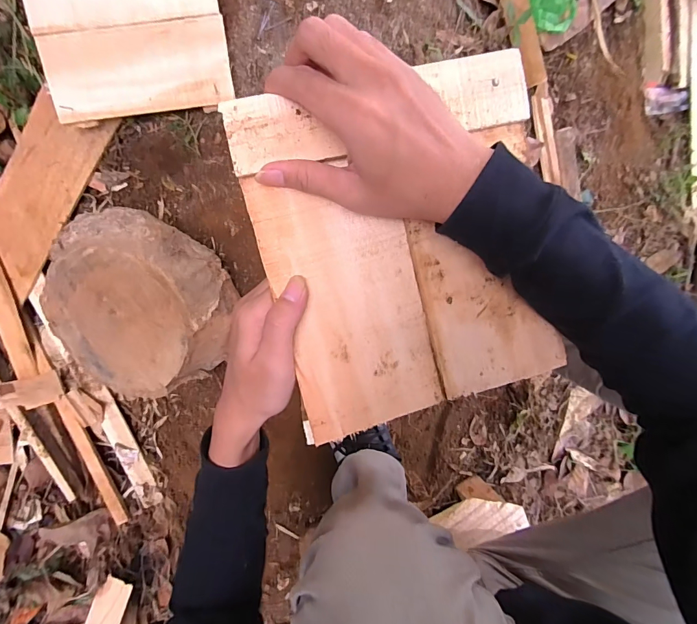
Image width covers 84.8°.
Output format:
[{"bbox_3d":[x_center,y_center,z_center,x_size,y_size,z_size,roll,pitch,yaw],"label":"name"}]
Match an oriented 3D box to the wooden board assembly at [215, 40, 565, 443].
[{"bbox_3d":[0.047,-0.043,0.279,0.204,0.028,0.238,-15,96,-5],"label":"wooden board assembly"}]

